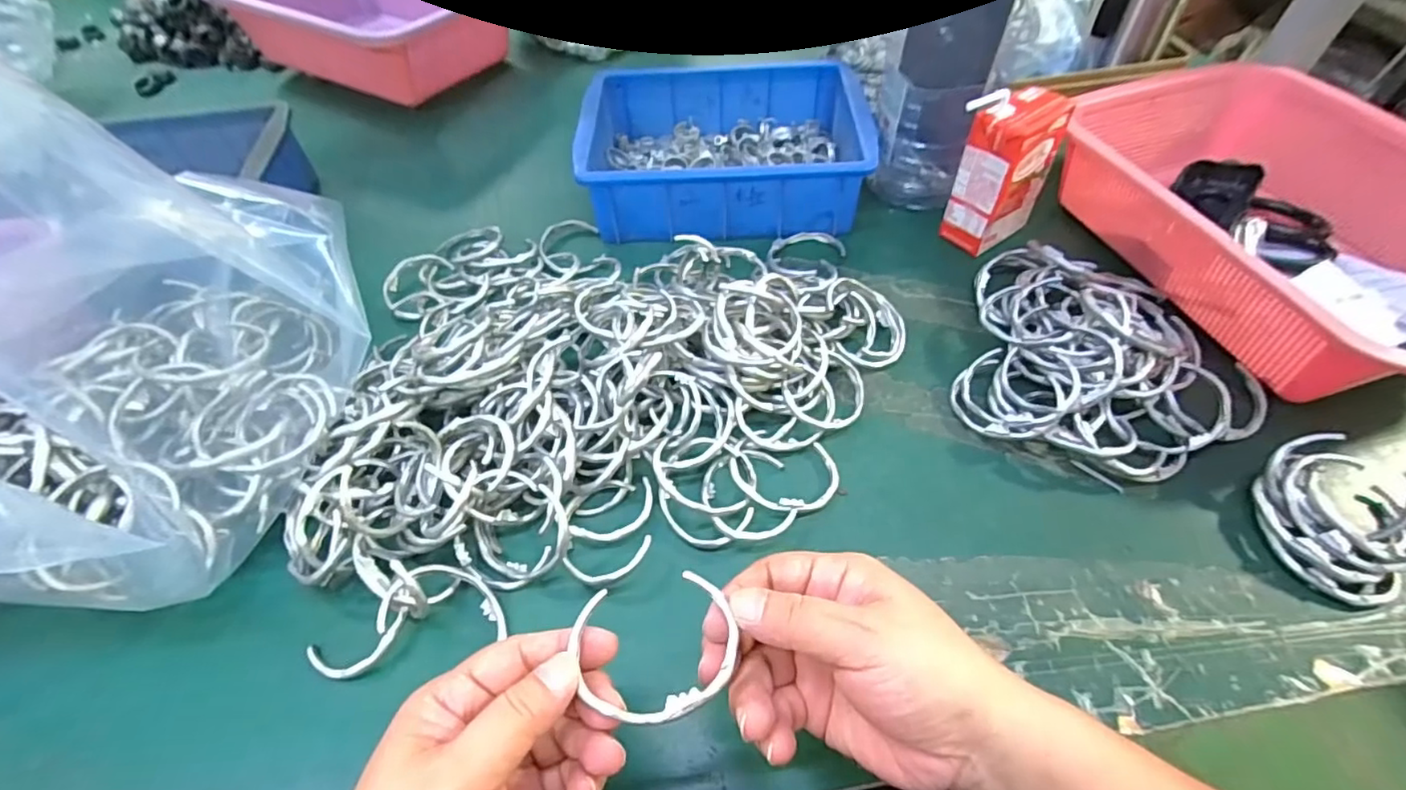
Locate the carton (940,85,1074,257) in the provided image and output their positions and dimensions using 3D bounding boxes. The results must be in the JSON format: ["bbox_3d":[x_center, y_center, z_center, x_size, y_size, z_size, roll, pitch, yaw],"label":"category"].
[{"bbox_3d":[0.235,-0.173,0.471,0.073,0.118,0.041,-28,56,-18],"label":"carton"}]

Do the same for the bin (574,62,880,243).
[{"bbox_3d":[0.018,-0.221,0.539,0.234,0.075,0.170,-1,52,2],"label":"bin"}]

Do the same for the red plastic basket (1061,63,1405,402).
[{"bbox_3d":[0.426,-0.125,0.439,0.217,0.088,0.303,-12,53,-7],"label":"red plastic basket"}]

